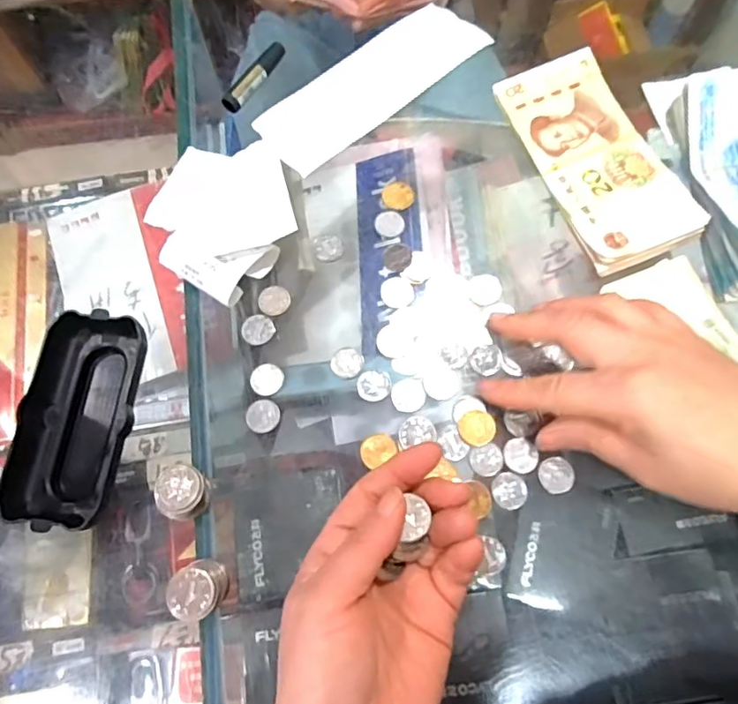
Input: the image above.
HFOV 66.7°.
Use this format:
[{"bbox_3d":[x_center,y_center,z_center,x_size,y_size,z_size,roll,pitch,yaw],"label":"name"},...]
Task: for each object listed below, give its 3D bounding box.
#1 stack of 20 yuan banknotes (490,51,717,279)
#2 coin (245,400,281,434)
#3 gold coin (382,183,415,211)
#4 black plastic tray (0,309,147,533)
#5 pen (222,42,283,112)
[{"bbox_3d":[0.141,-0.124,0.353,0.071,0.010,0.148,-22,73,-7],"label":"stack of 20 yuan banknotes"},{"bbox_3d":[-0.059,0.036,0.310,0.019,0.004,0.018,0,72,0],"label":"coin"},{"bbox_3d":[0.019,-0.098,0.353,0.020,0.004,0.022,-1,64,1],"label":"gold coin"},{"bbox_3d":[-0.153,0.035,0.300,0.055,0.029,0.109,4,72,1],"label":"black plastic tray"},{"bbox_3d":[-0.075,-0.184,0.374,0.011,0.008,0.063,33,75,10],"label":"pen"}]

